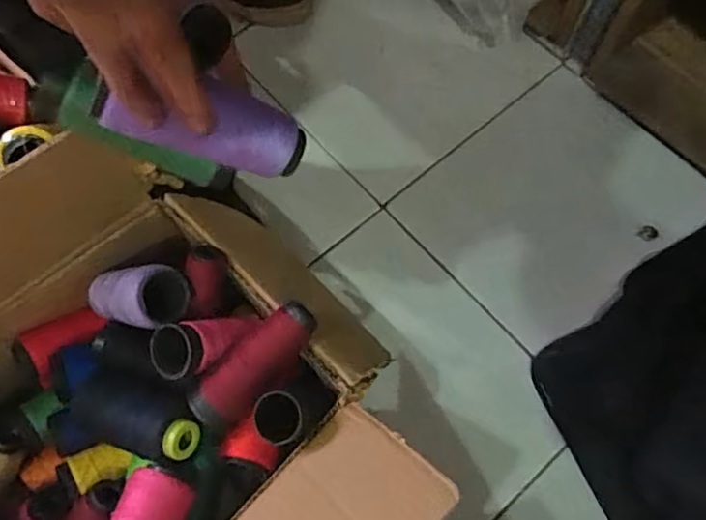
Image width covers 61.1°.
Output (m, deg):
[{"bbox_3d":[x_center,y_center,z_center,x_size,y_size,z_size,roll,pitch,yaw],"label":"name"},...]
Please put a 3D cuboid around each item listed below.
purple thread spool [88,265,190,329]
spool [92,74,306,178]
[{"bbox_3d":[-0.191,0.035,0.528,0.106,0.044,0.054,-11,82,38],"label":"purple thread spool"},{"bbox_3d":[-0.084,-0.076,0.339,0.113,0.037,0.032,3,63,-27],"label":"spool"}]

